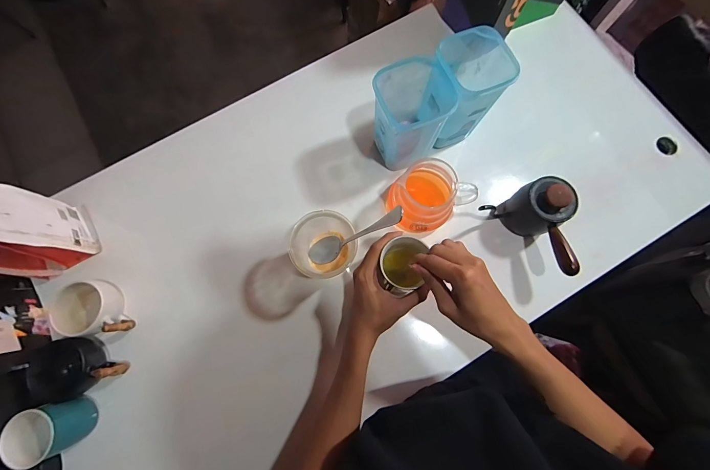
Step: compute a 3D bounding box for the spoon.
[{"bbox_3d":[-0.007,0.003,0.409,0.025,0.195,0.037,1,74,-34],"label":"spoon"}]

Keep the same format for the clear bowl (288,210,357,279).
[{"bbox_3d":[-0.044,0.020,0.453,0.081,0.102,0.088,0,77,1],"label":"clear bowl"}]

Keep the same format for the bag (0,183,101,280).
[{"bbox_3d":[-0.478,-0.011,0.429,0.080,0.191,0.098,-28,78,-6],"label":"bag"}]

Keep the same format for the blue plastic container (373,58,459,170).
[{"bbox_3d":[0.080,-0.179,0.479,0.102,0.132,0.090,-20,77,-4],"label":"blue plastic container"}]

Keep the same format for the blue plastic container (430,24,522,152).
[{"bbox_3d":[0.159,-0.215,0.477,0.112,0.134,0.092,-34,78,-7],"label":"blue plastic container"}]

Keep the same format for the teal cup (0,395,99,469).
[{"bbox_3d":[-0.393,0.255,0.416,0.065,0.086,0.062,0,77,1],"label":"teal cup"}]

